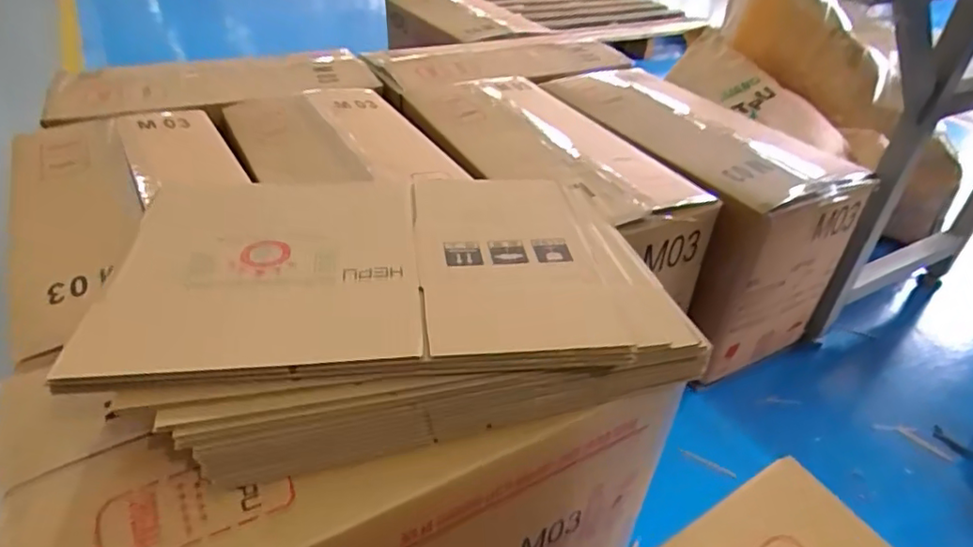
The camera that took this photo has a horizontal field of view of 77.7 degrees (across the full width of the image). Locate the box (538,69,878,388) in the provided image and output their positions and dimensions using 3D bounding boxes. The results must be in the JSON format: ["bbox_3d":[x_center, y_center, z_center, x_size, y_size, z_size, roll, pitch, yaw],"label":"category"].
[{"bbox_3d":[0.383,-0.145,1.245,0.367,0.370,0.617,-16,41,-24],"label":"box"}]

